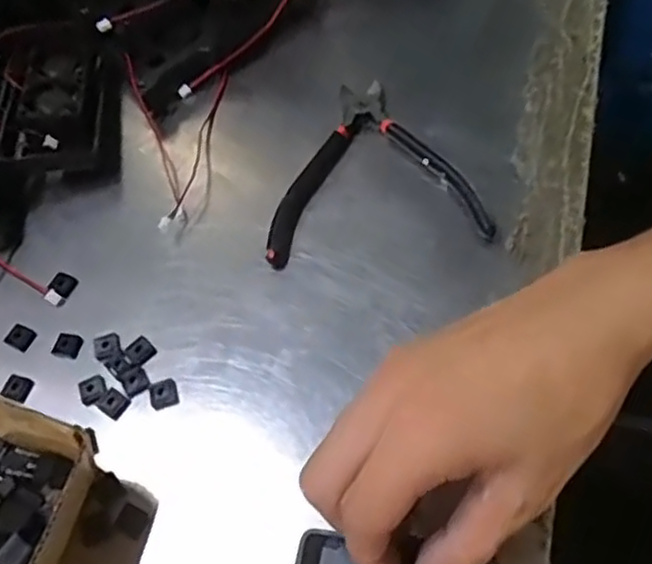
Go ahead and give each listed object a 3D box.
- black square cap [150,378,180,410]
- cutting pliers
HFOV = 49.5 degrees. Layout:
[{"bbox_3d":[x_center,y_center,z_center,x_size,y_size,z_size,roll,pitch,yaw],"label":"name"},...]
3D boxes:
[{"bbox_3d":[-0.086,0.060,0.374,0.014,0.008,0.015,-22,58,-5],"label":"black square cap"},{"bbox_3d":[0.024,-0.071,0.427,0.124,0.014,0.124,-9,57,3],"label":"cutting pliers"}]

